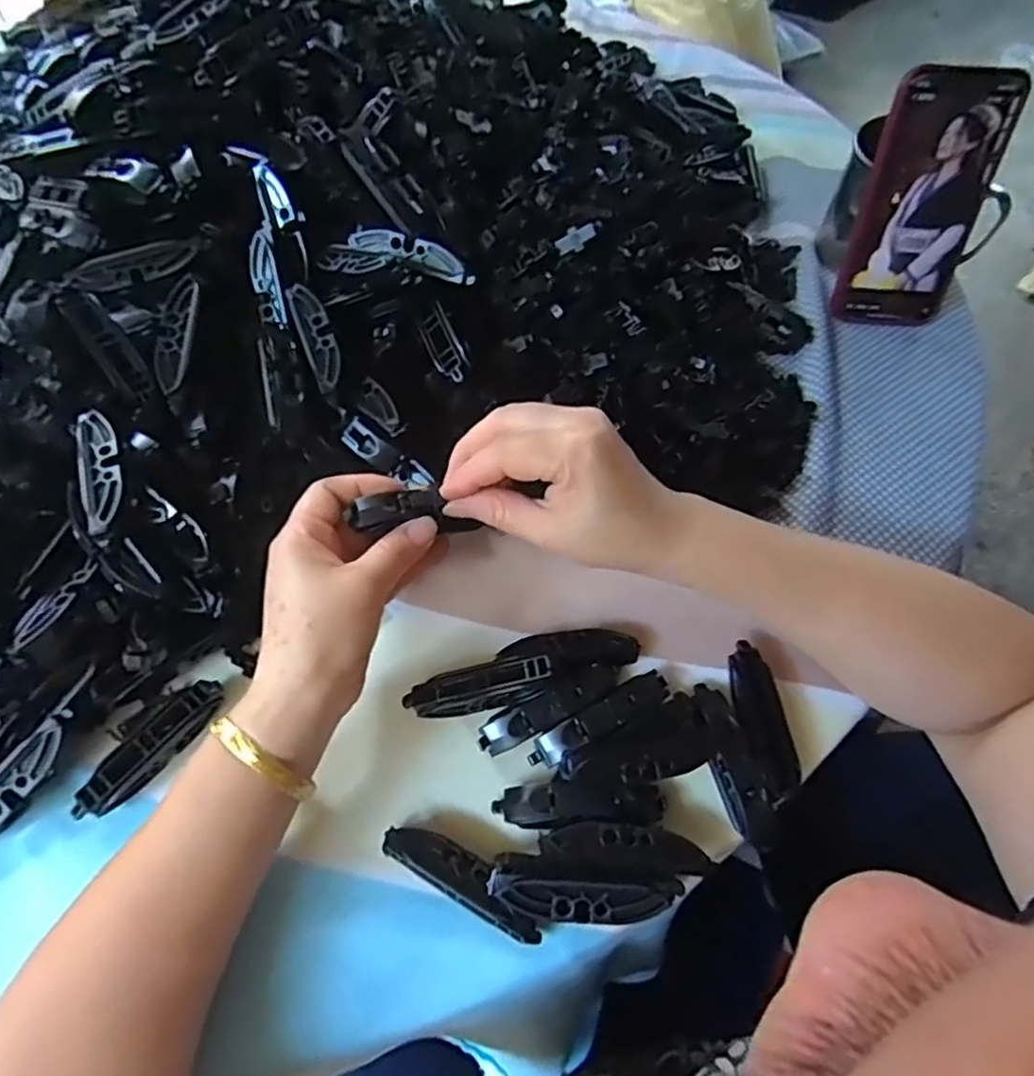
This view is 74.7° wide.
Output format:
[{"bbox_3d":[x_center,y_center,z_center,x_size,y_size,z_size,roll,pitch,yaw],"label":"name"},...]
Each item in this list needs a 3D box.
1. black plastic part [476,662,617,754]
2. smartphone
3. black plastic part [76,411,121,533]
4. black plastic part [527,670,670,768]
[{"bbox_3d":[0.018,0.088,0.350,0.079,0.022,0.019,-23,62,-14],"label":"black plastic part"},{"bbox_3d":[0.273,-0.224,0.457,0.076,0.157,0.016,7,39,7],"label":"smartphone"},{"bbox_3d":[-0.205,-0.034,0.334,0.018,0.005,0.072,-19,61,-12],"label":"black plastic part"},{"bbox_3d":[0.043,0.093,0.348,0.080,0.022,0.018,-24,62,-14],"label":"black plastic part"}]

